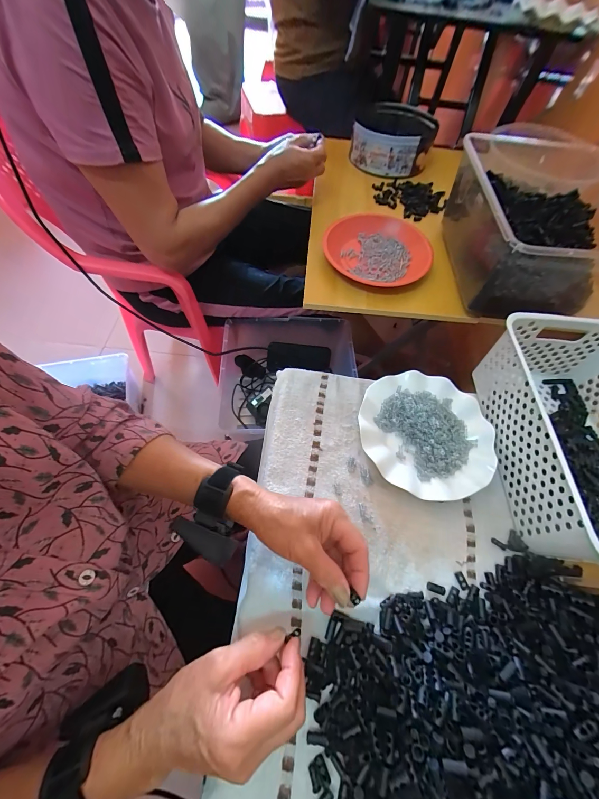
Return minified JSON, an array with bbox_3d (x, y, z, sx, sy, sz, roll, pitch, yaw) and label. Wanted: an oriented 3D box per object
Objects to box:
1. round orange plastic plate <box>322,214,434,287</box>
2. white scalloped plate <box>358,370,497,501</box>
[{"bbox_3d":[0.140,-0.273,0.546,0.190,0.040,0.198,2,62,-3],"label":"round orange plastic plate"},{"bbox_3d":[0.176,0.046,0.419,0.179,0.024,0.179,2,62,-3],"label":"white scalloped plate"}]

